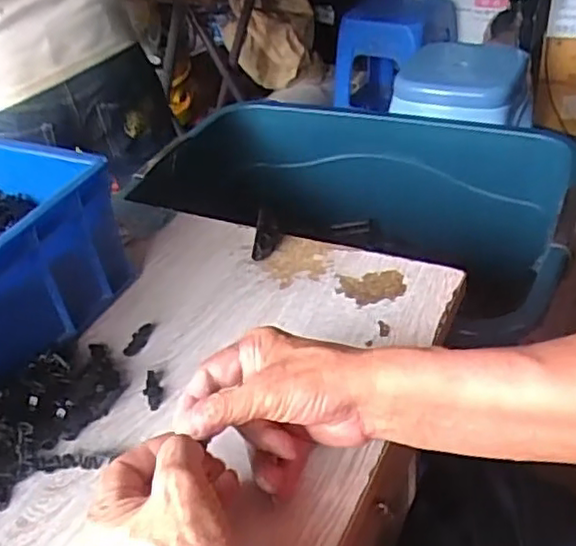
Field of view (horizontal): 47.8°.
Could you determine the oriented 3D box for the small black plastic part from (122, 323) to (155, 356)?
[{"bbox_3d":[-0.124,0.055,0.545,0.014,0.006,0.036,11,42,22],"label":"small black plastic part"}]

